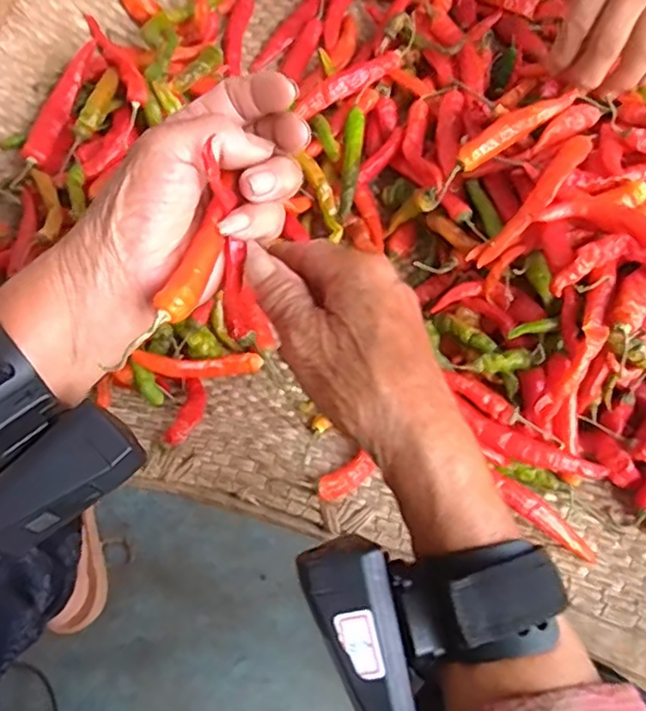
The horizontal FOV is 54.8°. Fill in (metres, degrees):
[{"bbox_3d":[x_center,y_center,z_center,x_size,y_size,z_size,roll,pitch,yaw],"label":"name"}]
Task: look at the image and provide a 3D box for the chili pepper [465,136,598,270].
[{"bbox_3d":[0.126,-0.093,0.376,0.018,0.014,0.099,42,98,13],"label":"chili pepper"}]

